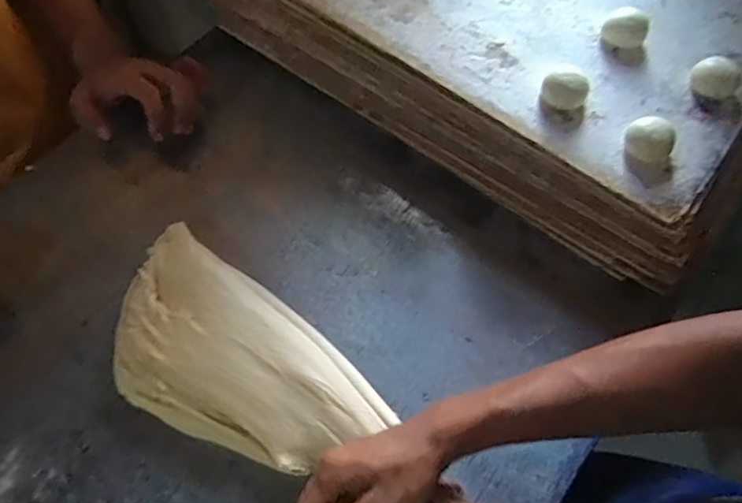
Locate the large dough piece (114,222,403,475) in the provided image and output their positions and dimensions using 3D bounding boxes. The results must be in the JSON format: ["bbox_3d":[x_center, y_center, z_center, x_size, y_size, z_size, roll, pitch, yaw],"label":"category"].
[{"bbox_3d":[-0.125,0.099,0.511,0.267,0.032,0.144,34,71,14],"label":"large dough piece"}]

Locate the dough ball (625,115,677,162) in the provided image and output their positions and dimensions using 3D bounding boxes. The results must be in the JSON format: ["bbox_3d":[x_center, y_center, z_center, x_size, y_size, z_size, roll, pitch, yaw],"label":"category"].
[{"bbox_3d":[0.252,-0.101,0.516,0.041,0.023,0.039,1,64,-2],"label":"dough ball"}]

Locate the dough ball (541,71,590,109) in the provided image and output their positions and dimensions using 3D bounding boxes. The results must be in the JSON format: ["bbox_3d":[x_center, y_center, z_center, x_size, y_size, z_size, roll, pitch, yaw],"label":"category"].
[{"bbox_3d":[0.185,-0.155,0.539,0.040,0.019,0.041,1,64,-2],"label":"dough ball"}]

